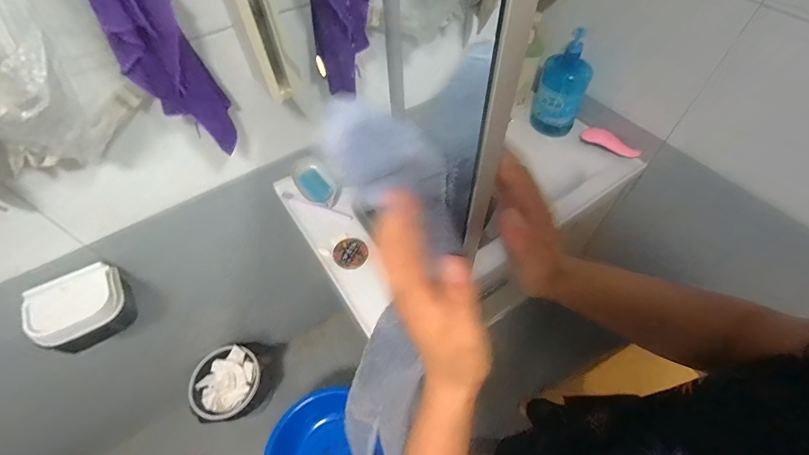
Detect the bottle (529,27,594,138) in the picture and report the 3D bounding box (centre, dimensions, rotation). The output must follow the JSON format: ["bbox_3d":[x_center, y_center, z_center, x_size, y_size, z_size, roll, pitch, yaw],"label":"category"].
[{"bbox_3d":[0.395,-0.354,0.911,0.115,0.228,0.093,18,57,15],"label":"bottle"}]

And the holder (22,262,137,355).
[{"bbox_3d":[-0.639,0.162,0.749,0.168,0.138,0.099,-39,62,-23],"label":"holder"}]

